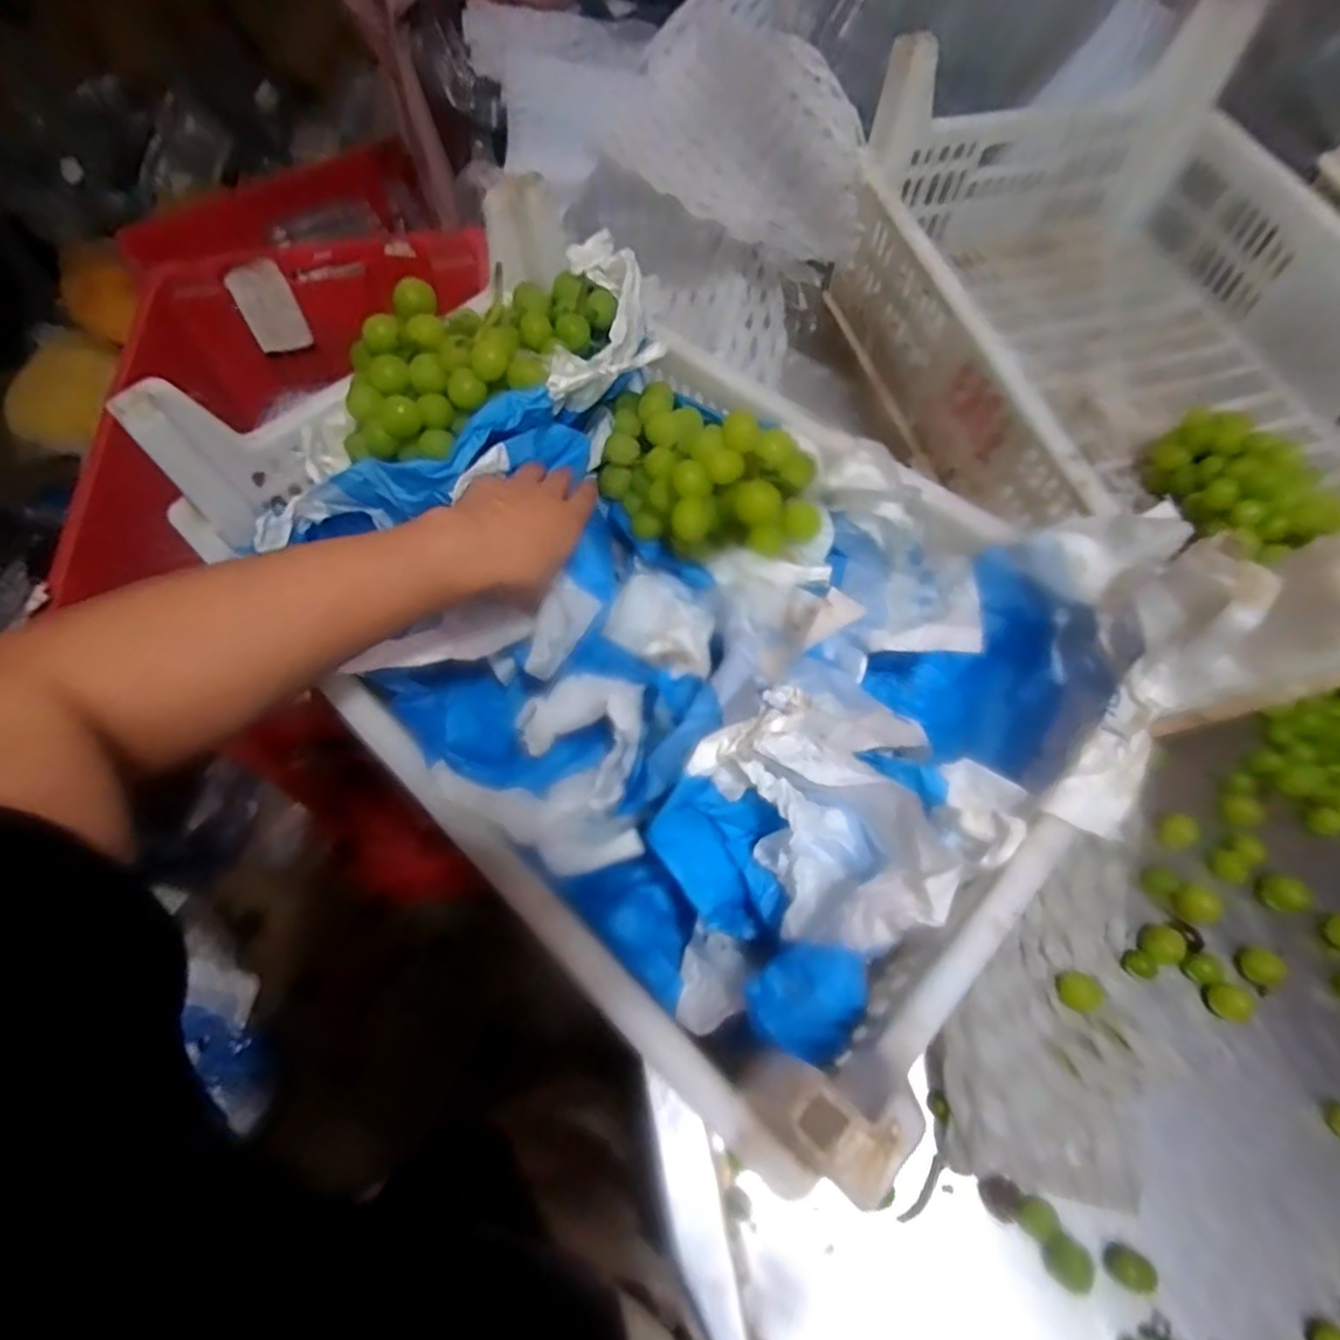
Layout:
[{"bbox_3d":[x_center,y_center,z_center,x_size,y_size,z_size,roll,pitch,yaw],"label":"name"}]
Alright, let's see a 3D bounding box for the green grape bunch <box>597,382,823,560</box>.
[{"bbox_3d":[0.024,-0.157,0.515,0.116,0.083,0.193,-30,66,-14],"label":"green grape bunch"}]

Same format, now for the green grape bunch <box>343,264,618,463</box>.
[{"bbox_3d":[-0.147,-0.243,0.509,0.227,0.062,0.126,-28,65,-13],"label":"green grape bunch"}]

